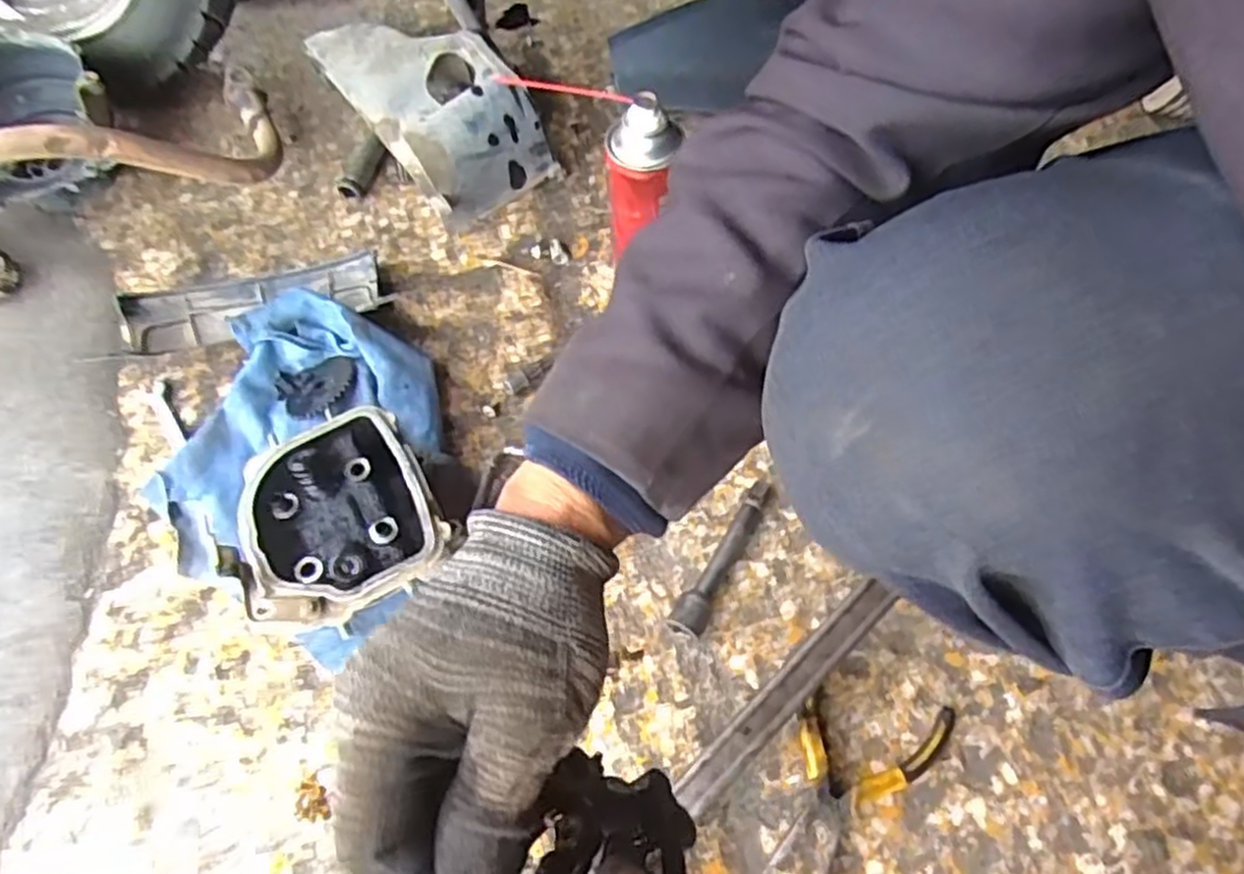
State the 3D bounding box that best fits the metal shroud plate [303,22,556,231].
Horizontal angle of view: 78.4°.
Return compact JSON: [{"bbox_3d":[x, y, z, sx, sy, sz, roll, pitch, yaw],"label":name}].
[{"bbox_3d":[-0.183,-0.311,0.702,0.122,0.098,0.244,-37,68,-15],"label":"metal shroud plate"}]

